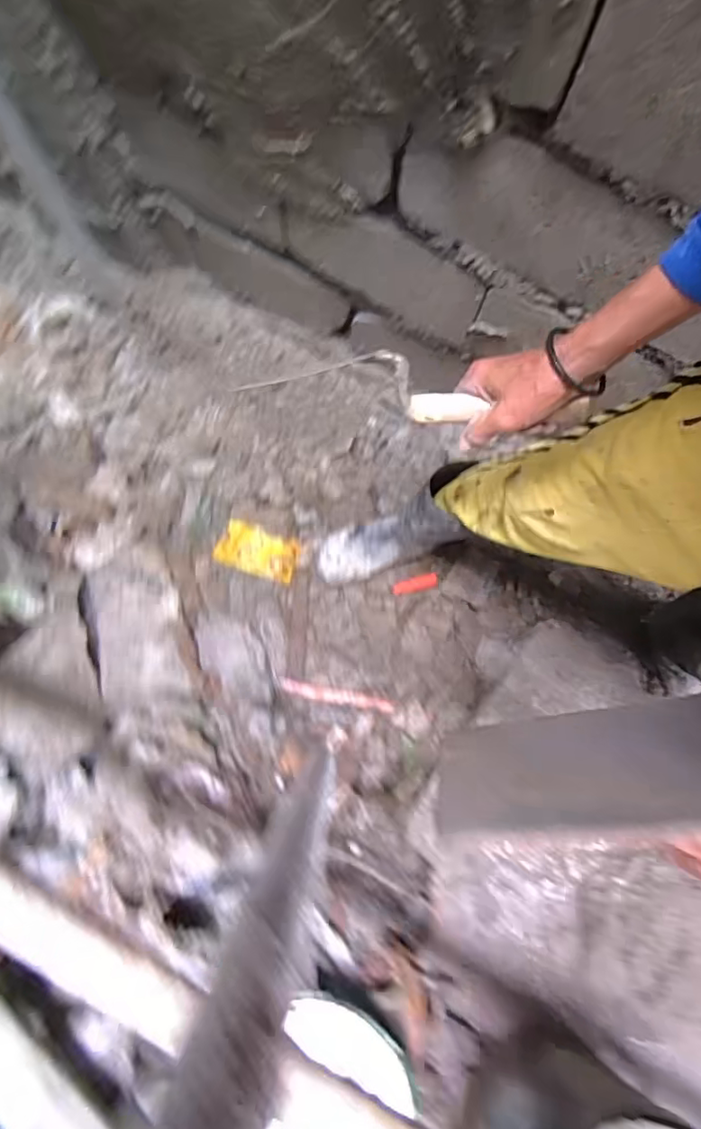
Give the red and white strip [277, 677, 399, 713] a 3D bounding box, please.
[{"bbox_3d":[-0.028,0.264,1.117,0.231,0.020,0.031,10,79,1],"label":"red and white strip"}]

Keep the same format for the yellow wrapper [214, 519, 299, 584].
[{"bbox_3d":[-0.205,-0.032,1.228,0.178,0.033,0.103,19,80,2],"label":"yellow wrapper"}]

